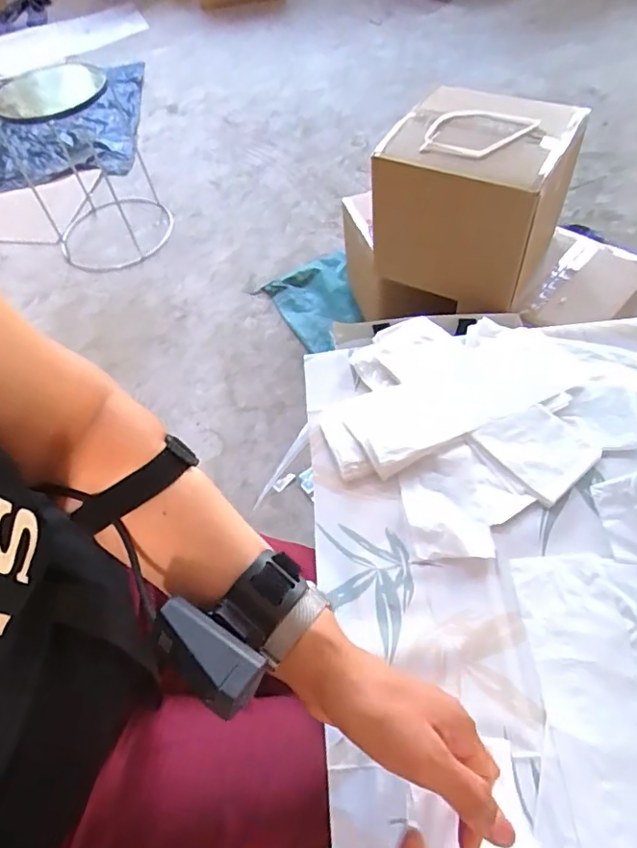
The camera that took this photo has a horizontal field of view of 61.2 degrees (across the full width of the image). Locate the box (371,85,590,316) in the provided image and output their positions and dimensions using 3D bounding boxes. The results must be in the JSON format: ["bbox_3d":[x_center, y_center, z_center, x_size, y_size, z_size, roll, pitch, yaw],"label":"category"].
[{"bbox_3d":[0.267,-0.399,0.957,0.298,0.259,0.225,21,61,19],"label":"box"}]

